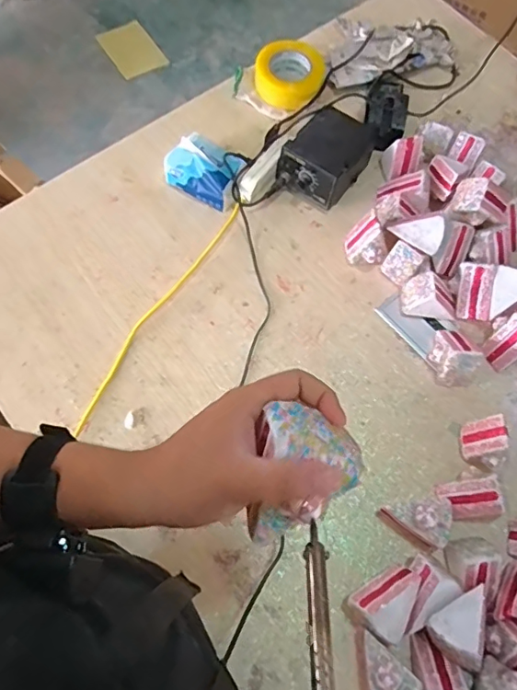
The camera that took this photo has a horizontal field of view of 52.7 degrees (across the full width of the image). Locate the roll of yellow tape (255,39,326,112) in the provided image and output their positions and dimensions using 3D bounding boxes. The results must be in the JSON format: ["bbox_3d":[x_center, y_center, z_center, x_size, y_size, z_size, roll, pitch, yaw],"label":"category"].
[{"bbox_3d":[0.060,-0.515,0.996,0.129,0.053,0.125,1,69,-3],"label":"roll of yellow tape"}]

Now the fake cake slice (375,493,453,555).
[{"bbox_3d":[0.227,0.237,0.726,0.087,0.059,0.072,37,71,11],"label":"fake cake slice"}]

